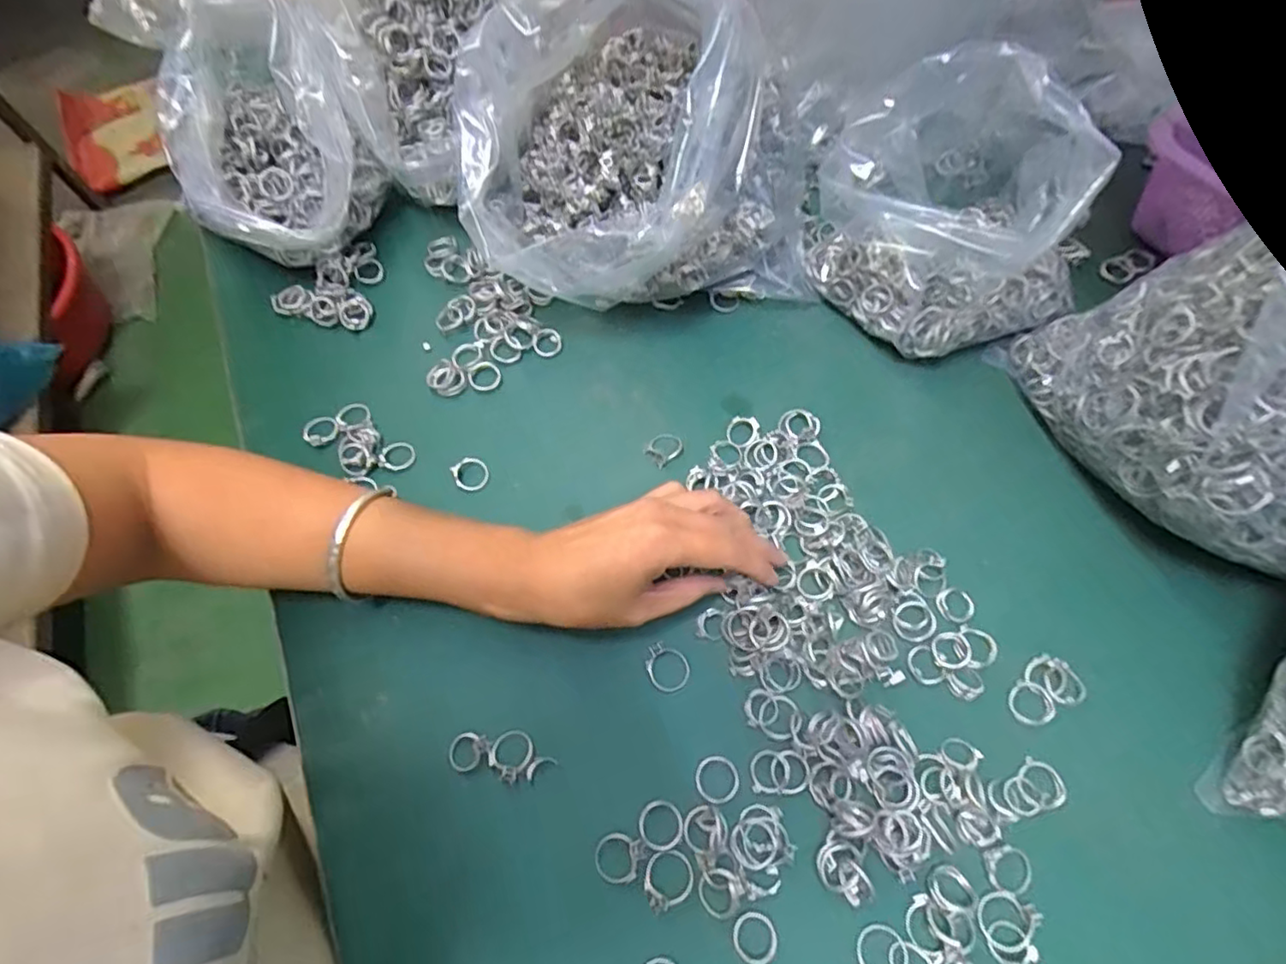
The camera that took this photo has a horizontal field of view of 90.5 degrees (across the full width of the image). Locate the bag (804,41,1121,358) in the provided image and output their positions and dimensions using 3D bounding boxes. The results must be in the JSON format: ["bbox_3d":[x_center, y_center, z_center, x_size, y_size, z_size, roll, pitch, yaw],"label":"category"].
[{"bbox_3d":[0.194,-0.171,0.411,0.123,0.142,0.161,-29,67,-14],"label":"bag"}]

